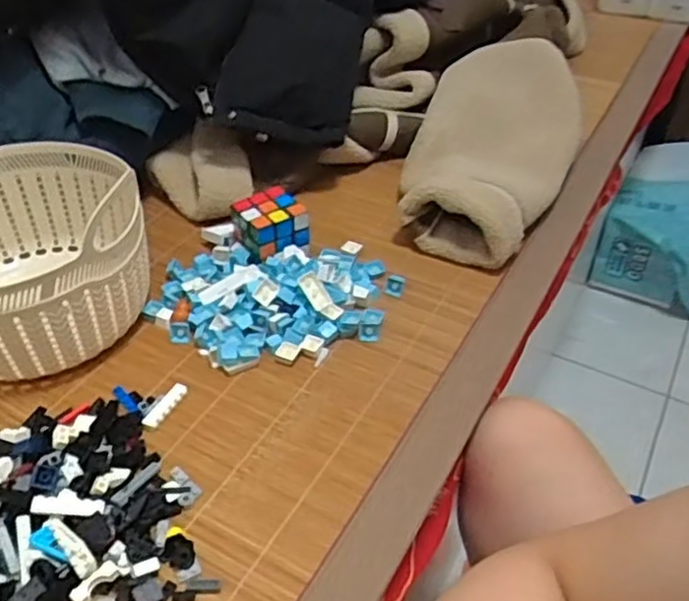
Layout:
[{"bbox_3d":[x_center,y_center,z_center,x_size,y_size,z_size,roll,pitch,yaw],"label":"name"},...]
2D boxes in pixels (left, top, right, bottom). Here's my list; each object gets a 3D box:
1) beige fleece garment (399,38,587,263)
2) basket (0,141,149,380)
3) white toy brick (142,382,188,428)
[{"bbox_3d":[0.178,-0.193,0.831,0.171,0.099,0.386,16,43,16],"label":"beige fleece garment"},{"bbox_3d":[-0.290,-0.036,0.631,0.214,0.125,0.226,-25,47,-26],"label":"basket"},{"bbox_3d":[-0.149,0.087,0.579,0.014,0.008,0.046,20,45,21],"label":"white toy brick"}]

